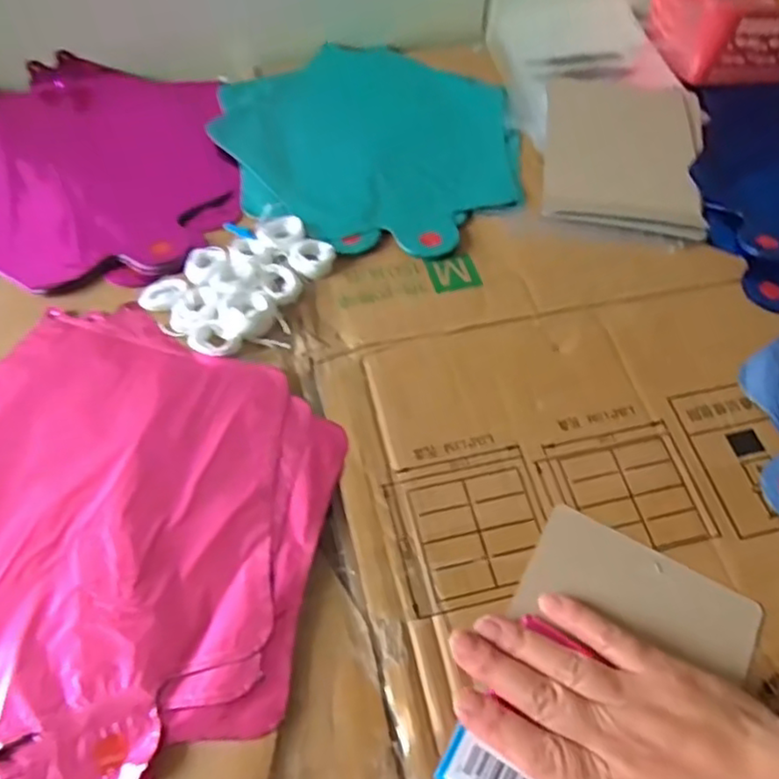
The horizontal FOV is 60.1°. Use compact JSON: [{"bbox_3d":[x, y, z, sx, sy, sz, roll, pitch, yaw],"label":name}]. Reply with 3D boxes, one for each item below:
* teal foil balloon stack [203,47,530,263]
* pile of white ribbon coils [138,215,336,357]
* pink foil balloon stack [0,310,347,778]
[{"bbox_3d":[-0.012,-0.199,0.529,0.240,0.013,0.226,39,64,21],"label":"teal foil balloon stack"},{"bbox_3d":[-0.094,-0.074,0.442,0.115,0.016,0.082,-38,65,-23],"label":"pile of white ribbon coils"},{"bbox_3d":[-0.160,0.070,0.355,0.258,0.009,0.237,21,59,12],"label":"pink foil balloon stack"}]

